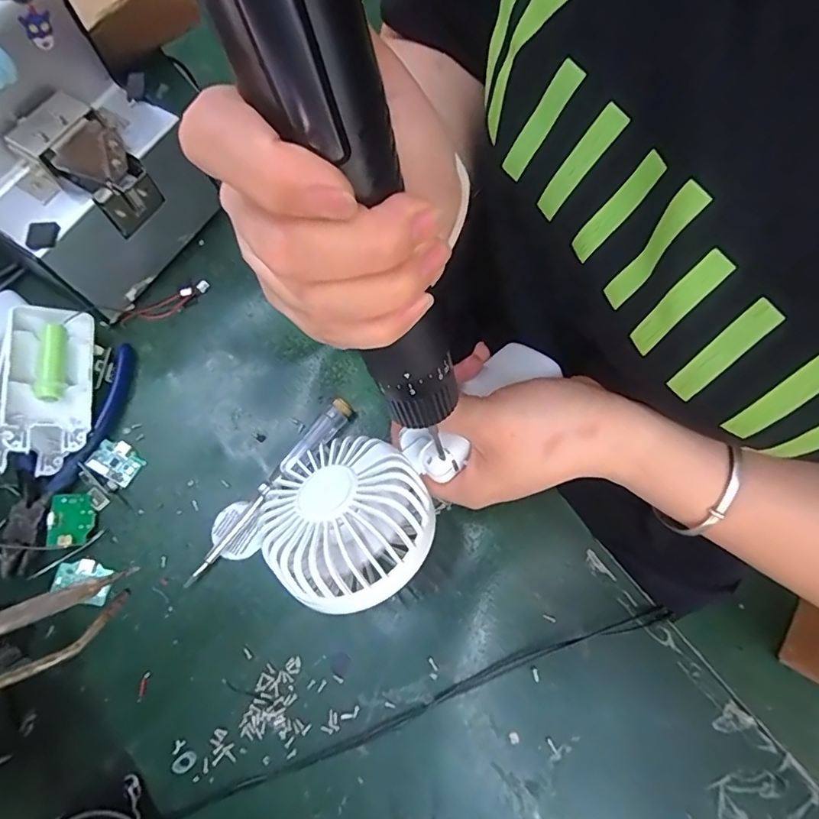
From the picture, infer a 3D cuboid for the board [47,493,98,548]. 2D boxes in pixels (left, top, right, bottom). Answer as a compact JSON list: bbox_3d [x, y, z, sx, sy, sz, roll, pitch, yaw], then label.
[{"bbox_3d":[-0.202,0.066,0.312,0.024,0.007,0.032,4,61,-29],"label":"board"}]

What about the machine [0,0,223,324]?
[{"bbox_3d":[-0.244,-0.171,0.332,0.162,0.153,0.128,30,74,12],"label":"machine"}]

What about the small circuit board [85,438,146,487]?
[{"bbox_3d":[-0.185,0.032,0.330,0.029,0.008,0.024,28,73,12],"label":"small circuit board"}]

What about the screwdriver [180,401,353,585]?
[{"bbox_3d":[-0.086,0.047,0.318,0.016,0.011,0.138,38,76,14],"label":"screwdriver"}]

